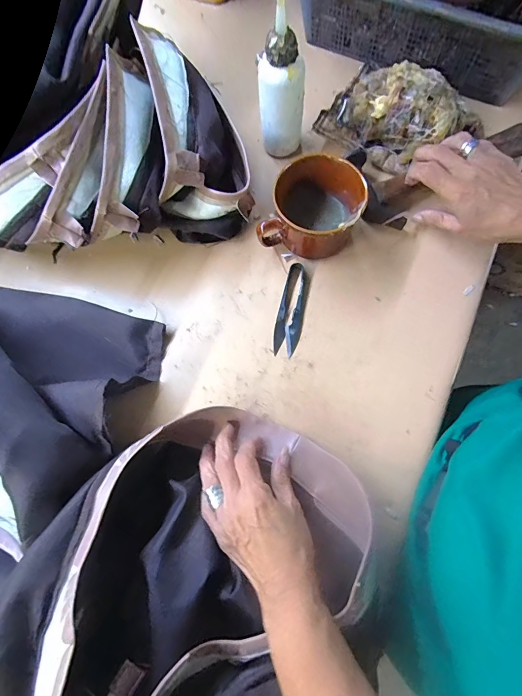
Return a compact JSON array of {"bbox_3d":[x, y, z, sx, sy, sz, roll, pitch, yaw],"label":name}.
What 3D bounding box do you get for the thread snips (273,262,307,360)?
[{"bbox_3d":[0.032,-0.041,0.369,0.027,0.007,0.096,10,75,4],"label":"thread snips"}]

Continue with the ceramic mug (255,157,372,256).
[{"bbox_3d":[0.056,-0.136,0.362,0.082,0.067,0.089,28,77,9],"label":"ceramic mug"}]

